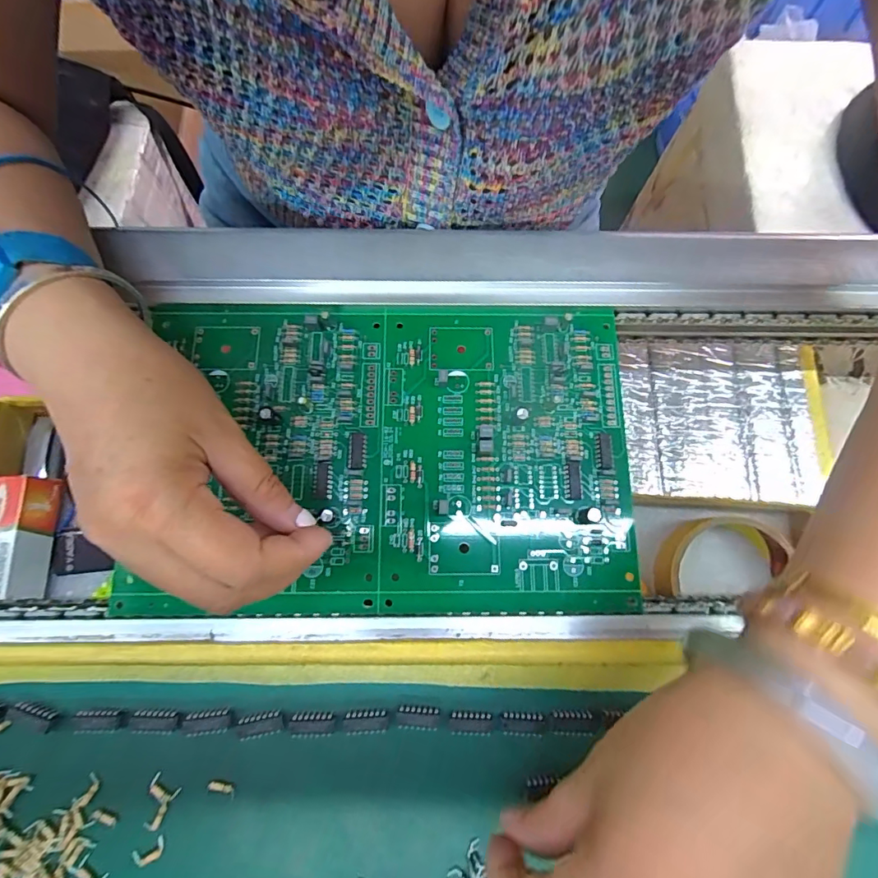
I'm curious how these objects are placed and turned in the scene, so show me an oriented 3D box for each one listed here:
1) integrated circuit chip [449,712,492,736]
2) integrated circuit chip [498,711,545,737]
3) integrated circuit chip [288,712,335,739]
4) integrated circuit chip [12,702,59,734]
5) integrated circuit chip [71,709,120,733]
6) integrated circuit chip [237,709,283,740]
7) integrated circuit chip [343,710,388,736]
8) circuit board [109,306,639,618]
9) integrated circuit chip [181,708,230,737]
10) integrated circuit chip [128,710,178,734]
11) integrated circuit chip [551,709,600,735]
[{"bbox_3d":[0.014,0.125,0.205,0.018,0.004,0.008,5,77,1],"label":"integrated circuit chip"},{"bbox_3d":[0.036,0.125,0.205,0.019,0.004,0.009,3,77,0],"label":"integrated circuit chip"},{"bbox_3d":[-0.056,0.125,0.204,0.019,0.005,0.010,0,77,-1],"label":"integrated circuit chip"},{"bbox_3d":[-0.176,0.121,0.203,0.020,0.004,0.008,14,75,3],"label":"integrated circuit chip"},{"bbox_3d":[-0.148,0.122,0.202,0.020,0.004,0.008,-2,77,-1],"label":"integrated circuit chip"},{"bbox_3d":[-0.078,0.125,0.203,0.019,0.005,0.009,-11,77,-3],"label":"integrated circuit chip"},{"bbox_3d":[-0.032,0.124,0.205,0.018,0.007,0.009,-1,77,-1],"label":"integrated circuit chip"},{"bbox_3d":[-0.026,0.006,0.250,0.246,0.011,0.166,0,74,-1],"label":"circuit board"},{"bbox_3d":[-0.101,0.124,0.203,0.020,0.004,0.009,-7,77,-2],"label":"integrated circuit chip"},{"bbox_3d":[-0.124,0.123,0.202,0.020,0.004,0.009,1,77,0],"label":"integrated circuit chip"},{"bbox_3d":[0.059,0.125,0.204,0.020,0.004,0.009,0,77,0],"label":"integrated circuit chip"}]

